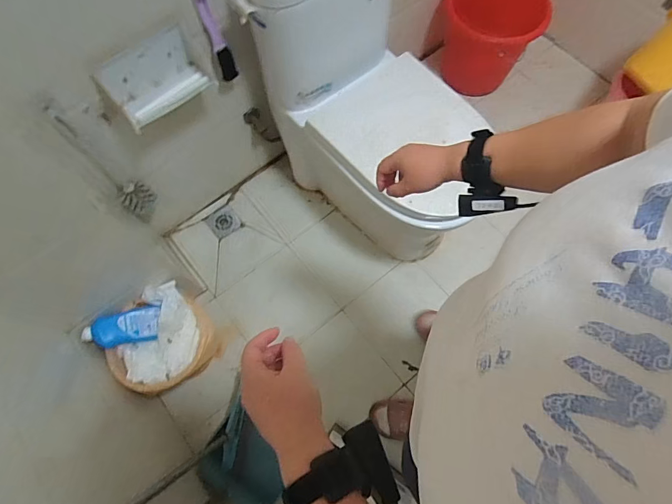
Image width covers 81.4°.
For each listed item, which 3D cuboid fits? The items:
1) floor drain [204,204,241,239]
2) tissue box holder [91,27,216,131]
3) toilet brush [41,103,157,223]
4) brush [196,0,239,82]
[{"bbox_3d":[-0.407,-0.111,1.409,0.105,0.012,0.104,-38,75,-13],"label":"floor drain"},{"bbox_3d":[-0.387,-0.372,0.850,0.197,0.109,0.091,-37,74,-13],"label":"tissue box holder"},{"bbox_3d":[-0.563,-0.192,0.998,0.111,0.480,0.082,37,74,12],"label":"toilet brush"},{"bbox_3d":[-0.270,-0.489,0.898,0.042,0.231,0.019,-15,71,-6],"label":"brush"}]

